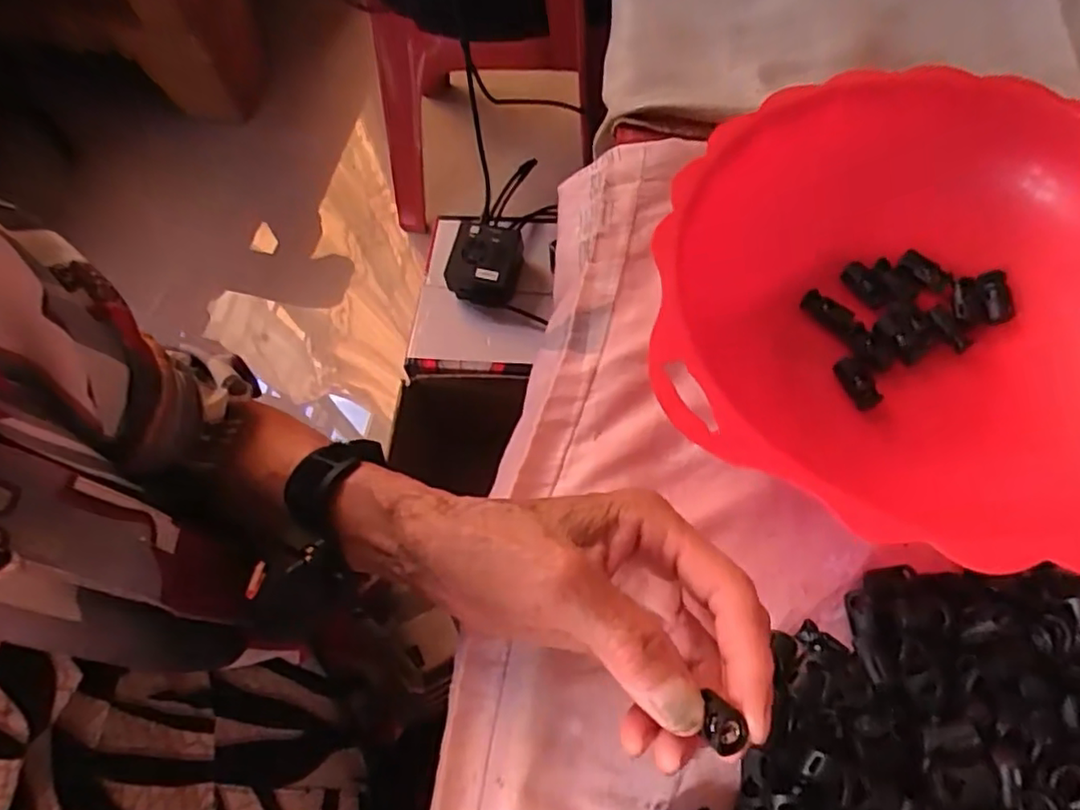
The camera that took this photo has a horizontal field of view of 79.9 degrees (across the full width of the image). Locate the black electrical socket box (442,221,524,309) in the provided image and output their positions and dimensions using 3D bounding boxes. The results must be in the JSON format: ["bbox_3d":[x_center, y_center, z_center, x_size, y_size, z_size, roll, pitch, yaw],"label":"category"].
[{"bbox_3d":[-0.060,-0.164,0.745,0.082,0.051,0.082,13,65,10],"label":"black electrical socket box"}]

